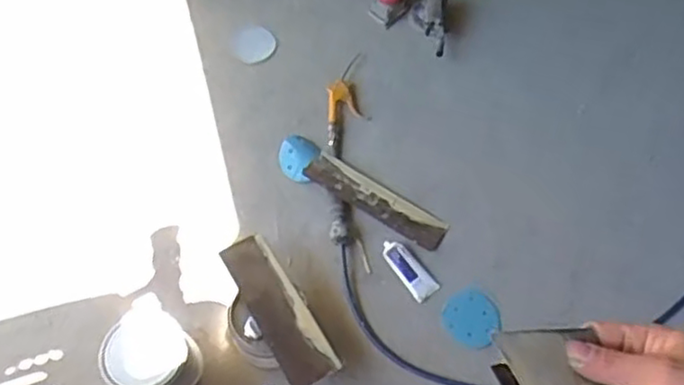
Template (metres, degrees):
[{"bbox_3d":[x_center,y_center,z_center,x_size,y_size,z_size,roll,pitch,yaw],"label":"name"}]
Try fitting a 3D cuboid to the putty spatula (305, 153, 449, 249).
[{"bbox_3d":[0.075,0.020,1.579,0.331,0.018,0.096,33,58,4],"label":"putty spatula"}]

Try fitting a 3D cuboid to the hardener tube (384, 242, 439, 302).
[{"bbox_3d":[0.141,0.163,1.509,0.057,0.023,0.142,-37,67,-21],"label":"hardener tube"}]

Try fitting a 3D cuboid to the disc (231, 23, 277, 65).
[{"bbox_3d":[-0.223,-0.372,1.780,0.104,0.008,0.102,3,80,-17],"label":"disc"}]

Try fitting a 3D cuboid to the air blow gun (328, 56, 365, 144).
[{"bbox_3d":[0.008,-0.253,1.730,0.086,0.039,0.271,0,60,-3],"label":"air blow gun"}]

